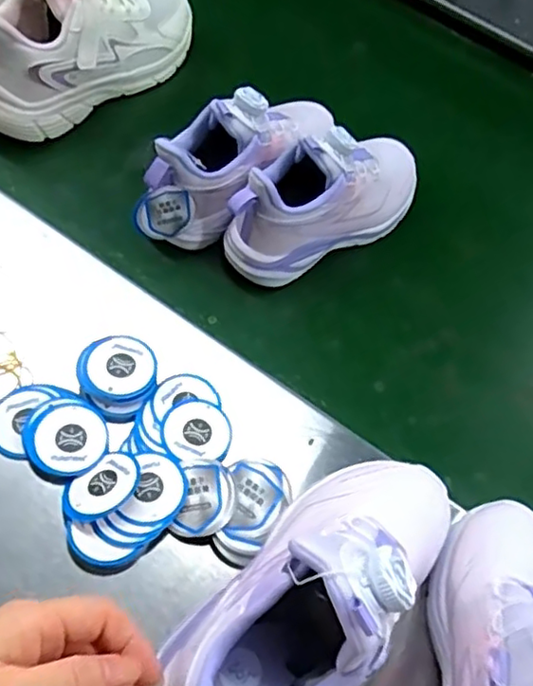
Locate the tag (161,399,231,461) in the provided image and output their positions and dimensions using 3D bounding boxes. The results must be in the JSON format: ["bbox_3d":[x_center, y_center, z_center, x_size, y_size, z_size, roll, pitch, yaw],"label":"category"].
[{"bbox_3d":[-0.049,0.060,0.440,0.047,0.004,0.043,7,59,-12],"label":"tag"}]

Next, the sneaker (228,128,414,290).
[{"bbox_3d":[0.053,-0.137,0.551,0.197,0.111,0.065,-35,57,-23],"label":"sneaker"}]

